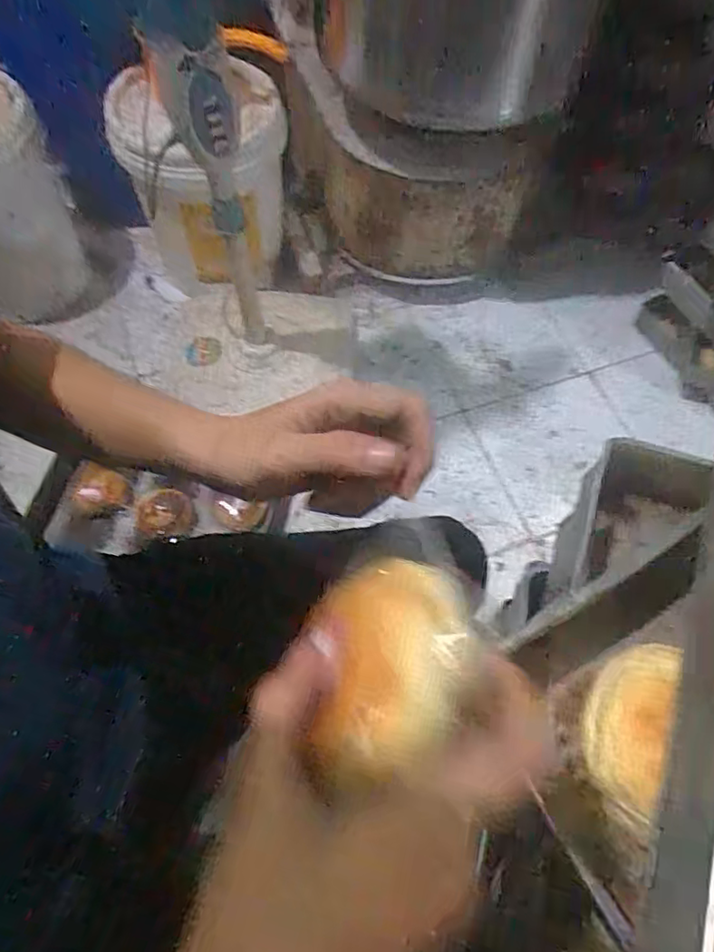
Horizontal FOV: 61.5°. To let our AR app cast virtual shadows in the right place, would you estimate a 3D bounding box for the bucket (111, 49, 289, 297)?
[{"bbox_3d":[-0.271,-0.546,1.146,0.258,0.398,0.275,1,63,-2],"label":"bucket"}]

